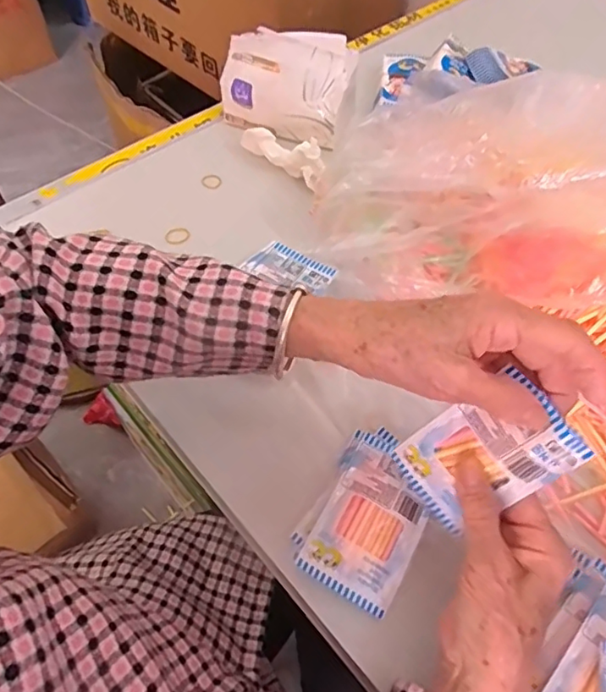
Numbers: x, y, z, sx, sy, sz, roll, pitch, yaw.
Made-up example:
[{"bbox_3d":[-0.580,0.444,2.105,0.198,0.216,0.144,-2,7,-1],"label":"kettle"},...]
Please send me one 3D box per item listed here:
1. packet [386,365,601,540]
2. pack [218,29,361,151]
[{"bbox_3d":[0.103,0.064,0.317,0.062,0.102,0.006,53,36,13],"label":"packet"},{"bbox_3d":[-0.018,-0.276,0.575,0.129,0.100,0.055,14,38,5],"label":"pack"}]

